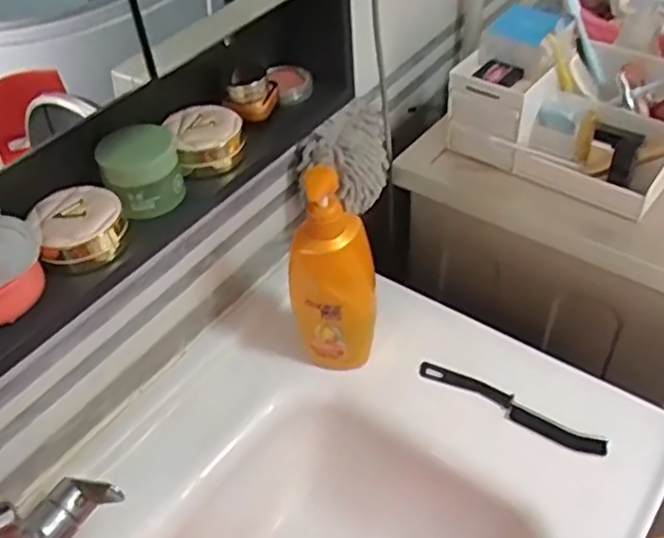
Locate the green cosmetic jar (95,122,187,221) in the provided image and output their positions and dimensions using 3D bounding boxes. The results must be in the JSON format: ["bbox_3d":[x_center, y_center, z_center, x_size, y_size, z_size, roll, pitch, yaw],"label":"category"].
[{"bbox_3d":[-0.154,-0.080,0.566,0.062,0.054,0.056,-17,46,-13],"label":"green cosmetic jar"}]

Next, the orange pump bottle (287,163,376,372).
[{"bbox_3d":[0.000,0.005,0.730,0.086,0.244,0.048,5,45,9],"label":"orange pump bottle"}]

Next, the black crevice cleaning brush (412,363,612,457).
[{"bbox_3d":[0.192,0.150,0.755,0.210,0.014,0.024,23,51,25],"label":"black crevice cleaning brush"}]

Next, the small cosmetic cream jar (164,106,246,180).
[{"bbox_3d":[-0.110,-0.113,0.616,0.061,0.044,0.060,-2,45,2],"label":"small cosmetic cream jar"}]

